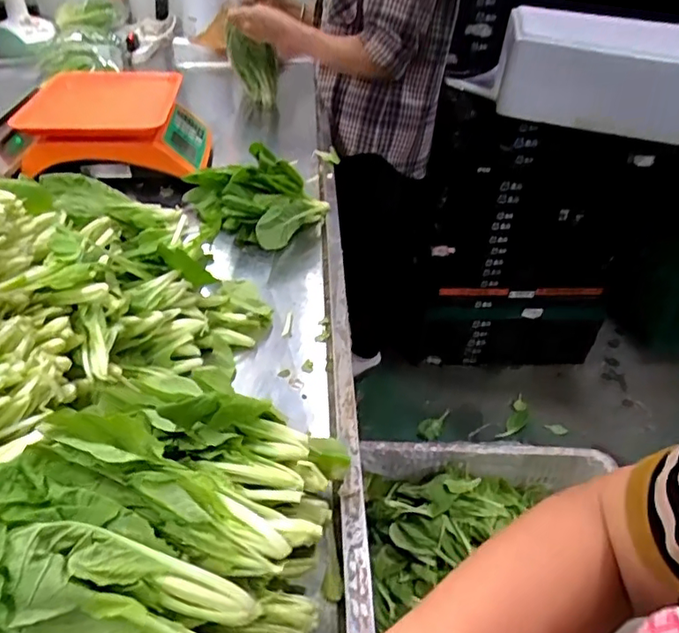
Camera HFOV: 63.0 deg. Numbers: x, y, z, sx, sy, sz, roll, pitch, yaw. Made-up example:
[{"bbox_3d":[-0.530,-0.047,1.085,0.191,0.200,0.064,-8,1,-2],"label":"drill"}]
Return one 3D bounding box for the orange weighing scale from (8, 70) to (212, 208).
[{"bbox_3d":[-0.382,-0.303,0.949,0.300,0.137,0.230,-3,38,-10],"label":"orange weighing scale"}]

